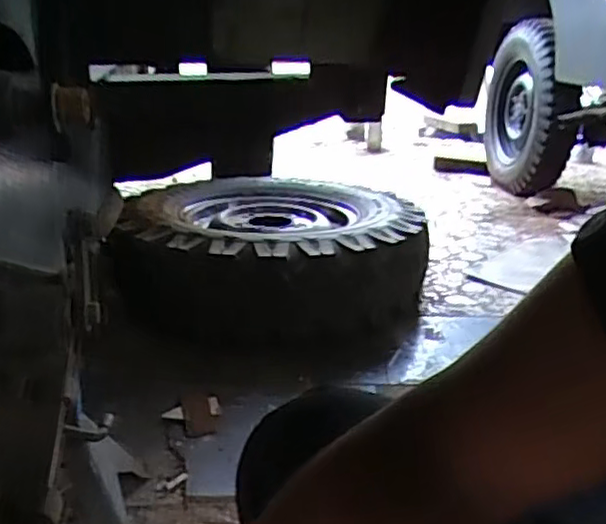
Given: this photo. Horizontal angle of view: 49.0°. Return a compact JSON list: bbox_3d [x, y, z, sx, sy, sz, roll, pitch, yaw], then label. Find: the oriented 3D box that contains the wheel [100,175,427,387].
[{"bbox_3d":[-0.062,-0.013,1.548,0.648,0.223,0.687,2,20,-1],"label":"wheel"}]

